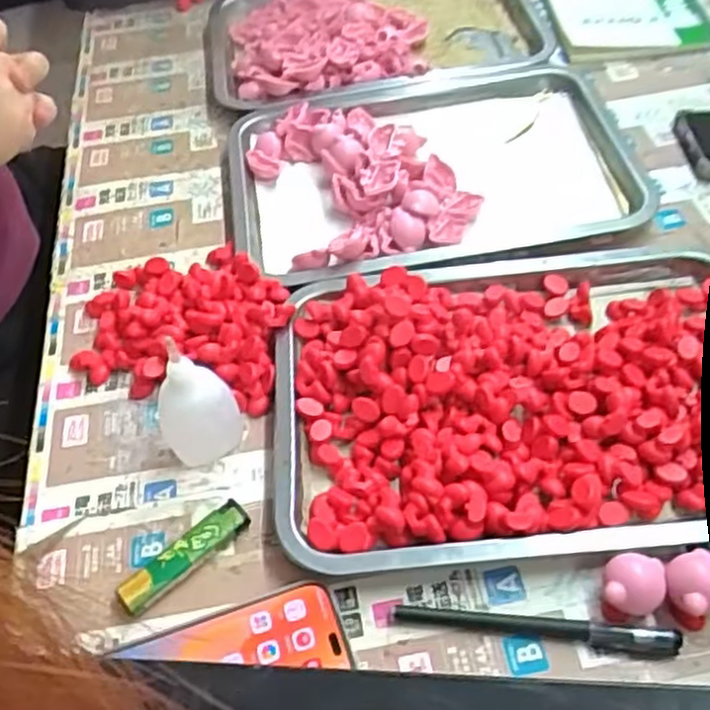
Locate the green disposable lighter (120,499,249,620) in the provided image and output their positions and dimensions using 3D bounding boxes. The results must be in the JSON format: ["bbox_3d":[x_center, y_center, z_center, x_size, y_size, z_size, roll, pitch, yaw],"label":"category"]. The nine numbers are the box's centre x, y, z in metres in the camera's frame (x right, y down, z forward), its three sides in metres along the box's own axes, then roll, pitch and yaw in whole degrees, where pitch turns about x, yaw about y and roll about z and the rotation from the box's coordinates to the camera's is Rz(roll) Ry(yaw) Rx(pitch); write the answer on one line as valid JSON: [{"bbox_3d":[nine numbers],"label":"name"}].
[{"bbox_3d":[-0.093,0.112,0.414,0.079,0.013,0.018,-36,57,-21],"label":"green disposable lighter"}]

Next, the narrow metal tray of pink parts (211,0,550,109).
[{"bbox_3d":[0.015,-0.334,0.730,0.314,0.034,0.216,-11,52,-3],"label":"narrow metal tray of pink parts"}]

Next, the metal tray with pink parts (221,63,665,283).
[{"bbox_3d":[0.062,-0.154,0.601,0.322,0.033,0.226,-12,52,-4],"label":"metal tray with pink parts"}]

